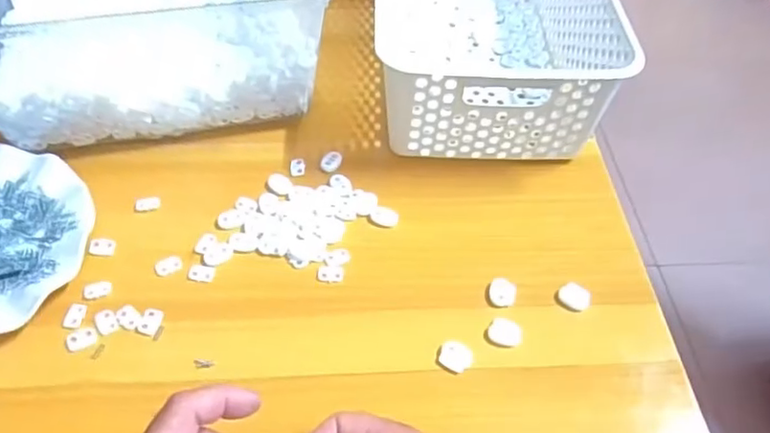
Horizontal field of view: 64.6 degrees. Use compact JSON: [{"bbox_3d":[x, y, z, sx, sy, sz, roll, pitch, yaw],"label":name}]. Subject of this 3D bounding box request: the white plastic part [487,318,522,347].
[{"bbox_3d":[0.087,0.083,0.442,0.023,0.005,0.020,27,55,16],"label":"white plastic part"}]

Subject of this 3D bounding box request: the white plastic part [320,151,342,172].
[{"bbox_3d":[-0.047,-0.049,0.538,0.016,0.004,0.027,14,52,6],"label":"white plastic part"}]

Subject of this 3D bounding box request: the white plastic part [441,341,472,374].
[{"bbox_3d":[0.050,0.098,0.430,0.022,0.004,0.021,2,52,-3],"label":"white plastic part"}]

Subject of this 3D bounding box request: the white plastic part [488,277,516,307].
[{"bbox_3d":[0.089,0.057,0.461,0.019,0.008,0.021,22,54,13],"label":"white plastic part"}]

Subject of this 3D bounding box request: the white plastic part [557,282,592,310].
[{"bbox_3d":[0.144,0.061,0.463,0.023,0.007,0.019,35,58,22],"label":"white plastic part"}]

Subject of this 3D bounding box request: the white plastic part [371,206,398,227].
[{"bbox_3d":[0.000,-0.001,0.503,0.022,0.004,0.017,26,55,16],"label":"white plastic part"}]

